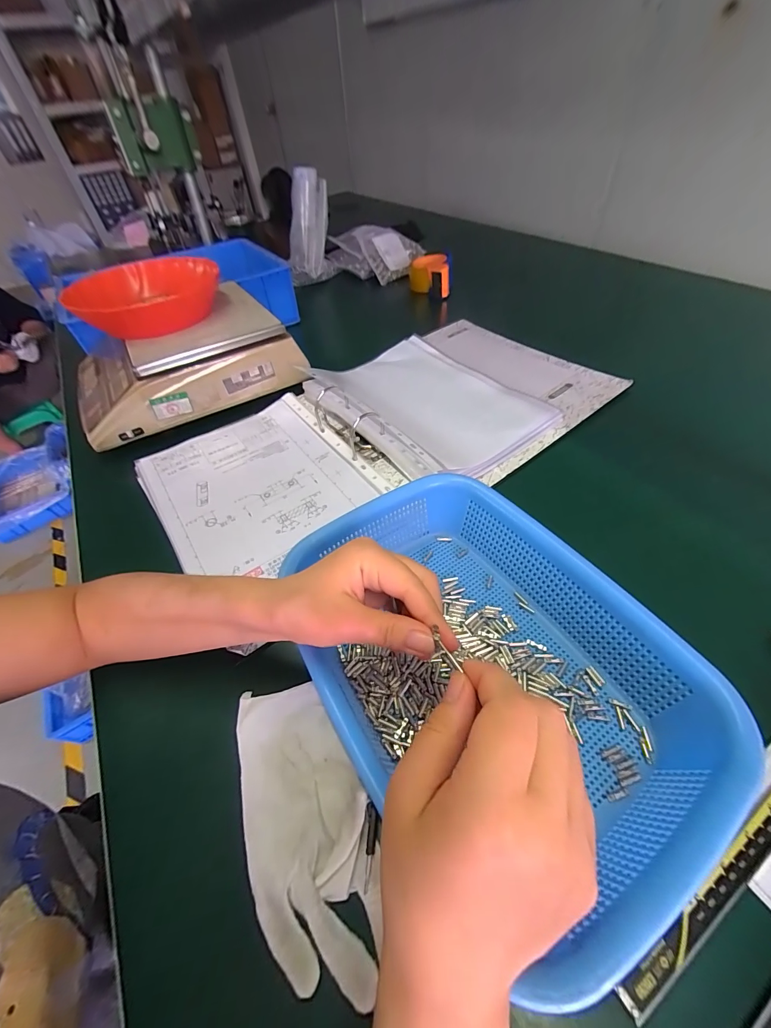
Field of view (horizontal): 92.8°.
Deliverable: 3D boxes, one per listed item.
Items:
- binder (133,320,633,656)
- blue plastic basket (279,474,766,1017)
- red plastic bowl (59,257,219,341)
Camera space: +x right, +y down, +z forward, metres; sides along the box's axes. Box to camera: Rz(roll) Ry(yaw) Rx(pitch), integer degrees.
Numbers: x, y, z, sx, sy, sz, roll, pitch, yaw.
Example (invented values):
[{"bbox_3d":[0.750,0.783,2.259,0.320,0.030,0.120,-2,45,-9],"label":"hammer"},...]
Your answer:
[{"bbox_3d":[0.014,-0.136,0.523,0.645,0.051,0.338,-33,55,-22],"label":"binder"},{"bbox_3d":[0.068,0.103,0.278,0.200,0.074,0.296,-30,54,-19],"label":"blue plastic basket"},{"bbox_3d":[-0.328,-0.305,0.519,0.179,0.048,0.173,-3,50,3],"label":"red plastic bowl"}]

